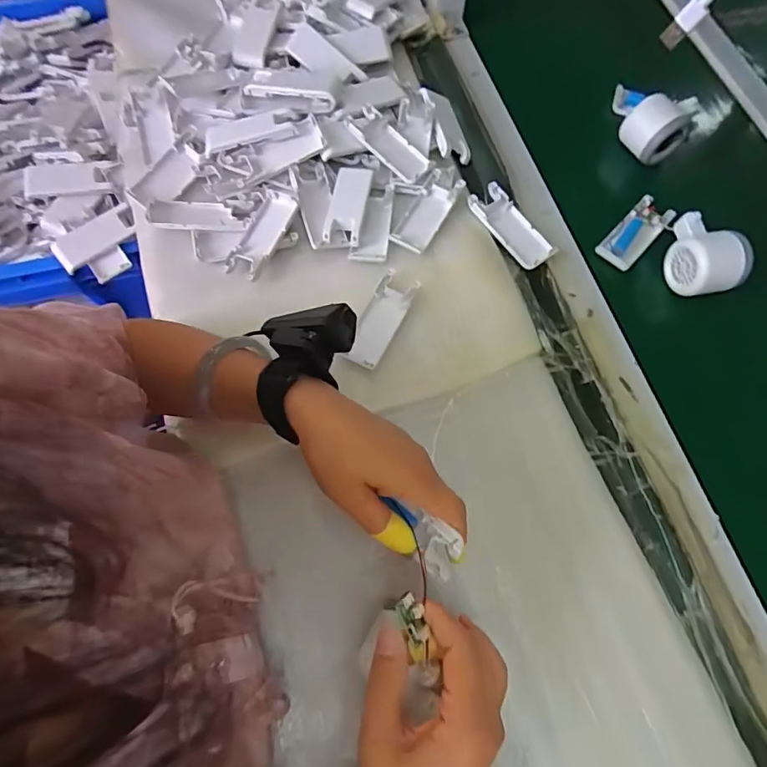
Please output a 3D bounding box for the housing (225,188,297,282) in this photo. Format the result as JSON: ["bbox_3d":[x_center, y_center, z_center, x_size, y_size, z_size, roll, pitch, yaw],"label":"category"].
[{"bbox_3d":[-0.125,-0.153,0.486,0.042,0.016,0.100,23,70,7],"label":"housing"}]

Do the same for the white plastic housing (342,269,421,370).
[{"bbox_3d":[-0.001,-0.062,0.453,0.035,0.011,0.104,24,70,8],"label":"white plastic housing"}]

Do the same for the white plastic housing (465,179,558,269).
[{"bbox_3d":[0.137,-0.167,0.507,0.039,0.011,0.103,-35,74,-13],"label":"white plastic housing"}]

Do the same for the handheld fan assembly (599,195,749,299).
[{"bbox_3d":[0.307,-0.145,0.492,0.127,0.049,0.092,37,73,12],"label":"handheld fan assembly"}]

